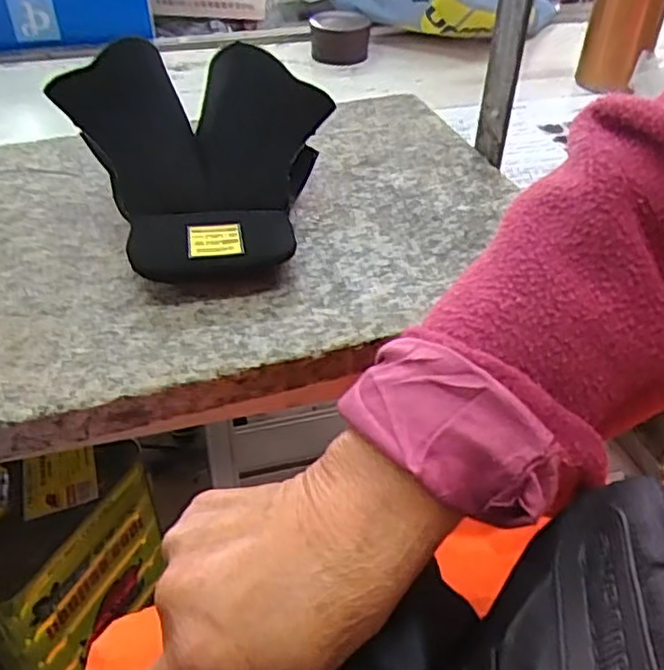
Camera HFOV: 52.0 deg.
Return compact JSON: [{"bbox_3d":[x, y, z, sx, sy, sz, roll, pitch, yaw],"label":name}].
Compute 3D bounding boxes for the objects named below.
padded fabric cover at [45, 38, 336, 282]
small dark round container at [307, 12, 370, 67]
[{"bbox_3d":[-0.087,-0.113,0.426,0.145,0.087,0.181,4,37,6],"label":"padded fabric cover"},{"bbox_3d":[0.008,-0.333,0.760,0.062,0.039,0.069,-5,37,-5],"label":"small dark round container"}]

